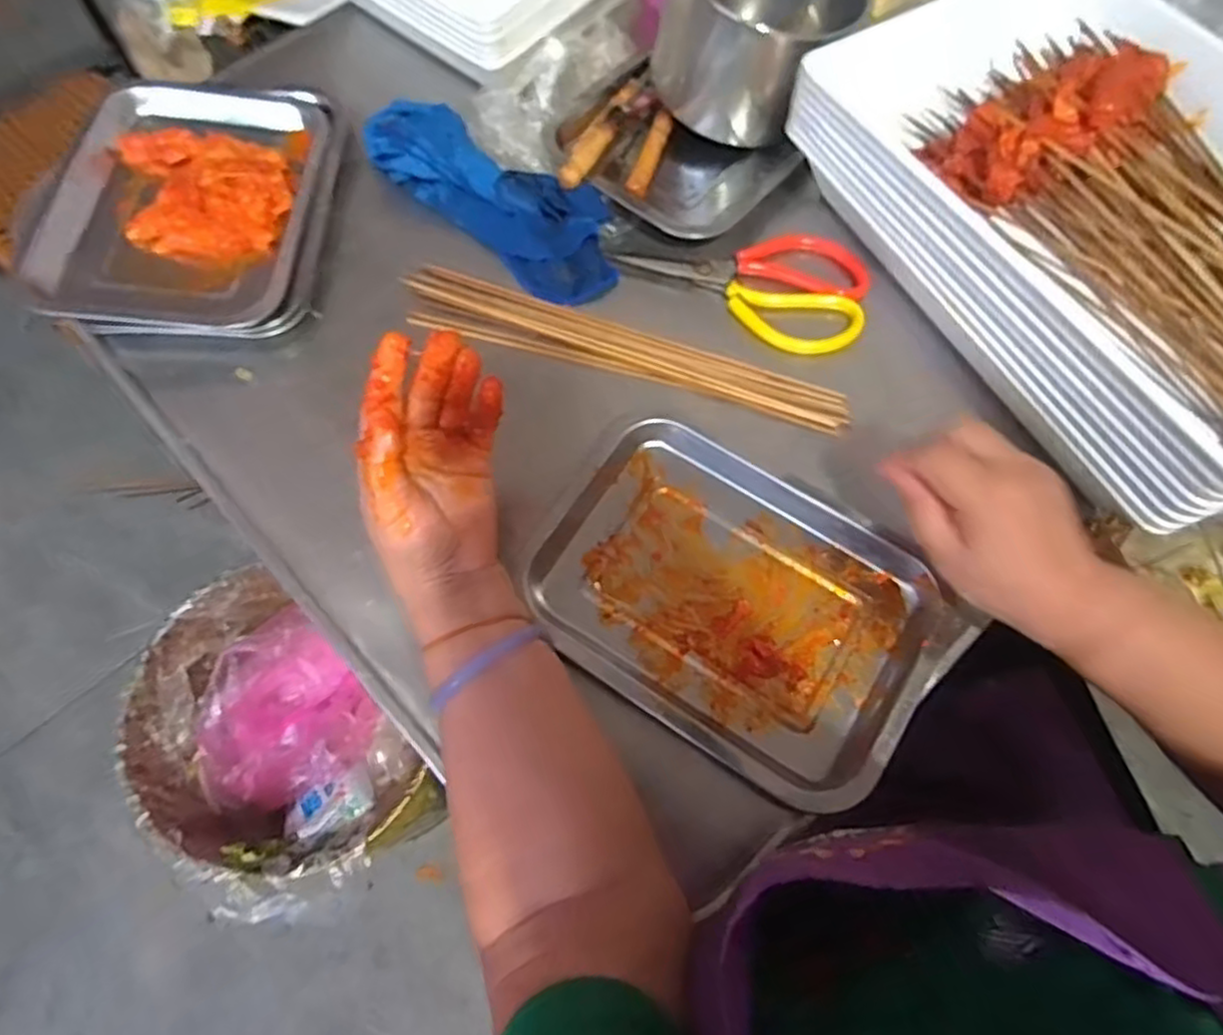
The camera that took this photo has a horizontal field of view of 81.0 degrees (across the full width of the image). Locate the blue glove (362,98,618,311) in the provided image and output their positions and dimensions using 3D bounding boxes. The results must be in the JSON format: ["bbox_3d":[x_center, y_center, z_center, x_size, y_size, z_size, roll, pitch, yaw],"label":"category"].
[{"bbox_3d":[-0.087,-0.261,0.568,0.237,0.034,0.086,41,74,14],"label":"blue glove"}]

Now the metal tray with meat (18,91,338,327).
[{"bbox_3d":[-0.328,-0.249,0.560,0.194,0.038,0.246,1,69,0],"label":"metal tray with meat"}]

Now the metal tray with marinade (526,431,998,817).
[{"bbox_3d":[0.081,0.056,0.461,0.253,0.025,0.175,31,71,11],"label":"metal tray with marinade"}]

